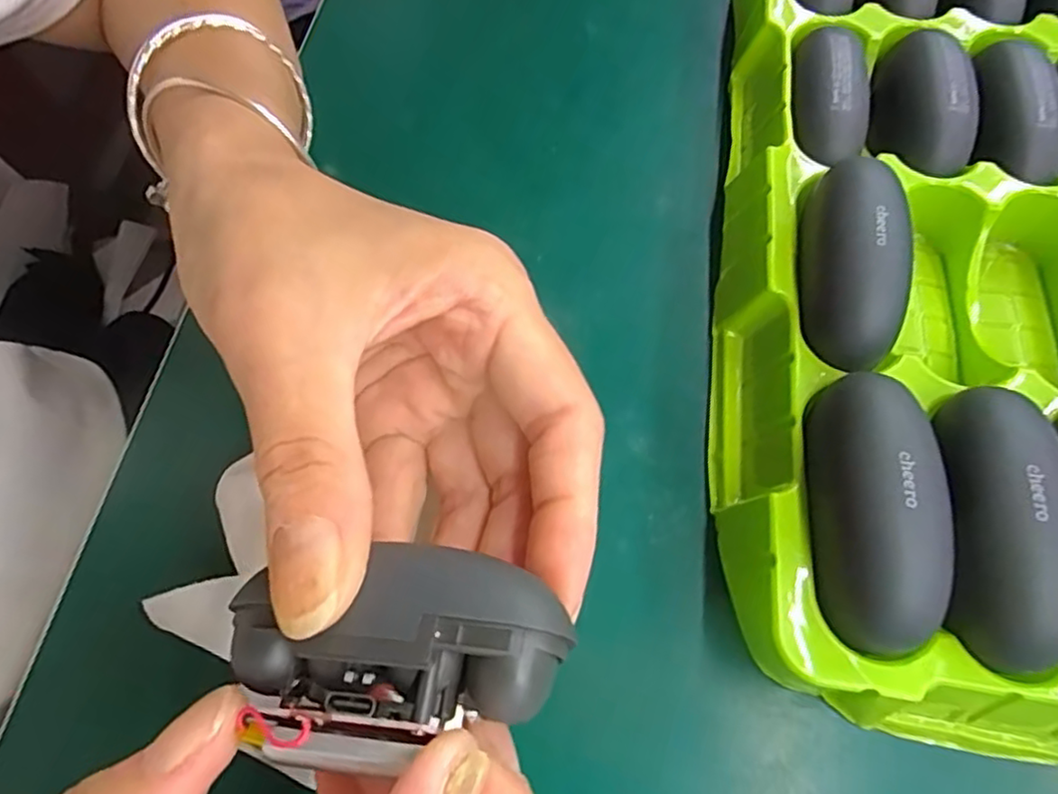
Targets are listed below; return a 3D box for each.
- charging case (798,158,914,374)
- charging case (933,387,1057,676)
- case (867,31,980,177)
[{"bbox_3d":[0.091,-0.039,0.180,0.027,0.019,0.063,5,81,4],"label":"charging case"},{"bbox_3d":[0.111,0.027,0.147,0.021,0.024,0.064,5,67,4],"label":"charging case"},{"bbox_3d":[0.134,-0.101,0.220,0.022,0.025,0.054,0,66,2],"label":"case"}]

